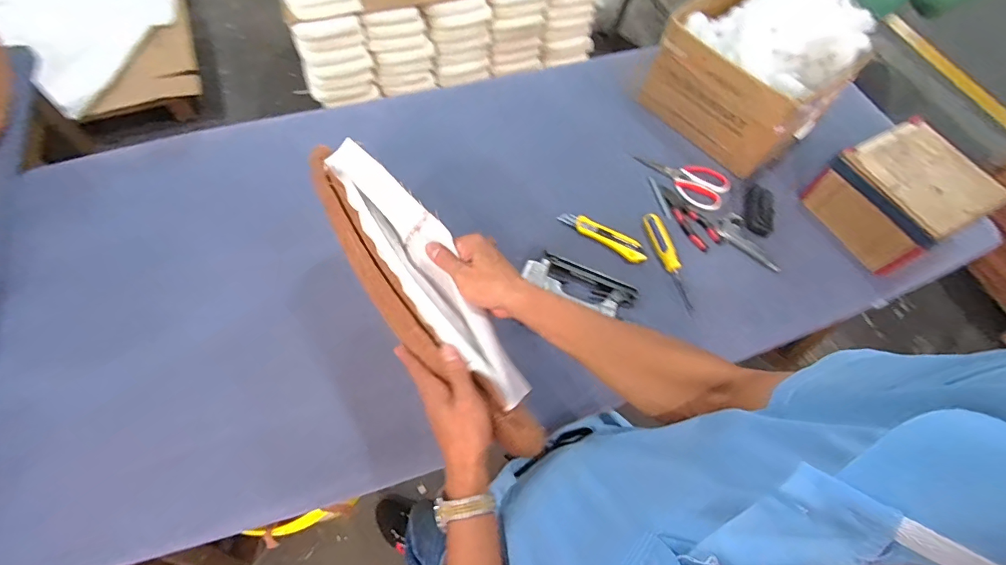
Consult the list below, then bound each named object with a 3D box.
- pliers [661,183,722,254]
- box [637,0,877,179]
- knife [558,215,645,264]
[{"bbox_3d":[0.347,-0.126,0.861,0.057,0.009,0.153,-27,67,-17],"label":"pliers"},{"bbox_3d":[0.458,-0.403,0.870,0.191,0.273,0.312,-39,71,-22],"label":"box"},{"bbox_3d":[0.183,-0.090,0.833,0.172,0.017,0.044,31,64,12],"label":"knife"}]

